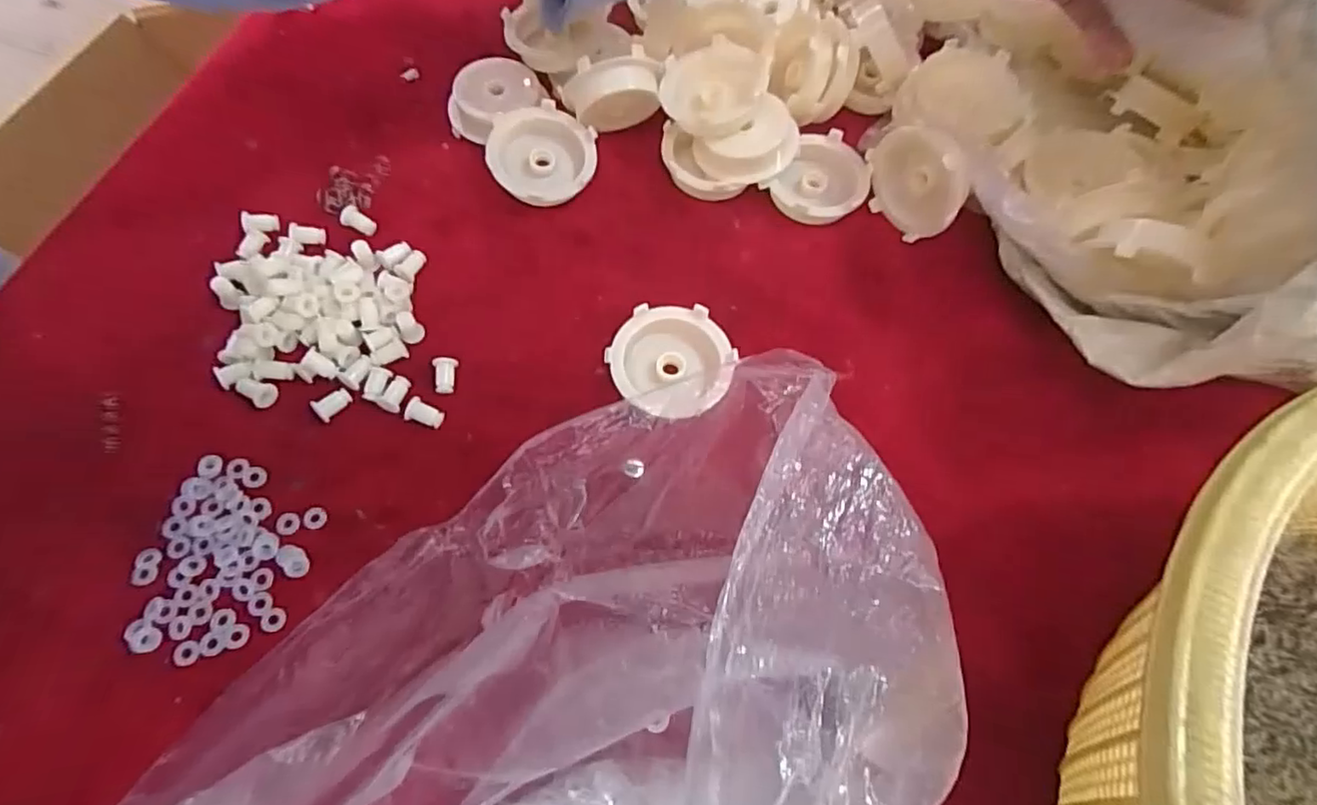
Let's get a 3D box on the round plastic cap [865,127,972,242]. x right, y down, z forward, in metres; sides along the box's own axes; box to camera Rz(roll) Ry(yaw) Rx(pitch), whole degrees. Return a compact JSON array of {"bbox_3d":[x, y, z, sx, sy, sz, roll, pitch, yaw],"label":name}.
[{"bbox_3d":[0.139,-0.120,0.336,0.017,0.053,0.057,-27,71,-16],"label":"round plastic cap"}]

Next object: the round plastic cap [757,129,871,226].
[{"bbox_3d":[0.093,-0.128,0.359,0.052,0.018,0.057,2,66,-4],"label":"round plastic cap"}]

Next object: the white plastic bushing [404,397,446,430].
[{"bbox_3d":[-0.110,0.006,0.291,0.016,0.008,0.011,25,66,6],"label":"white plastic bushing"}]

